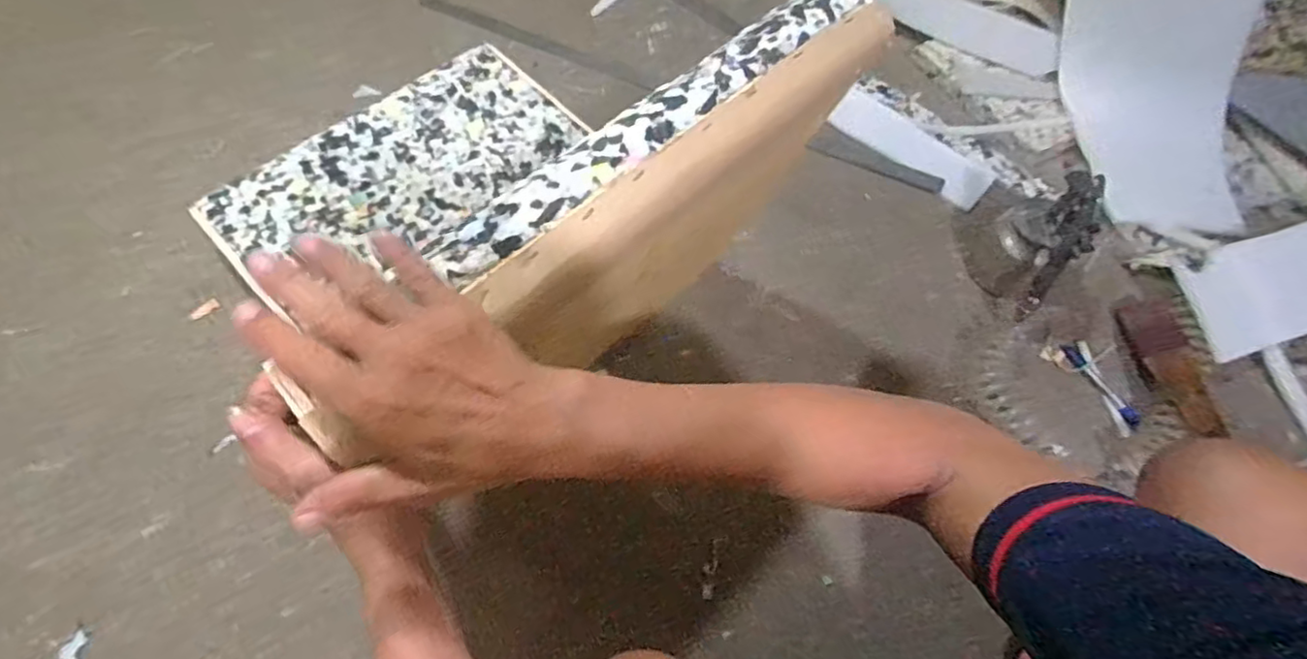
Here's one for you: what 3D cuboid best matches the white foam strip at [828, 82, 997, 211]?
[{"bbox_3d":[0.439,-0.318,1.057,0.101,0.020,0.294,-37,67,-19],"label":"white foam strip"}]

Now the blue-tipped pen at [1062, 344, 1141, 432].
[{"bbox_3d":[0.617,0.075,0.858,0.022,0.016,0.134,-20,63,-11],"label":"blue-tipped pen"}]

